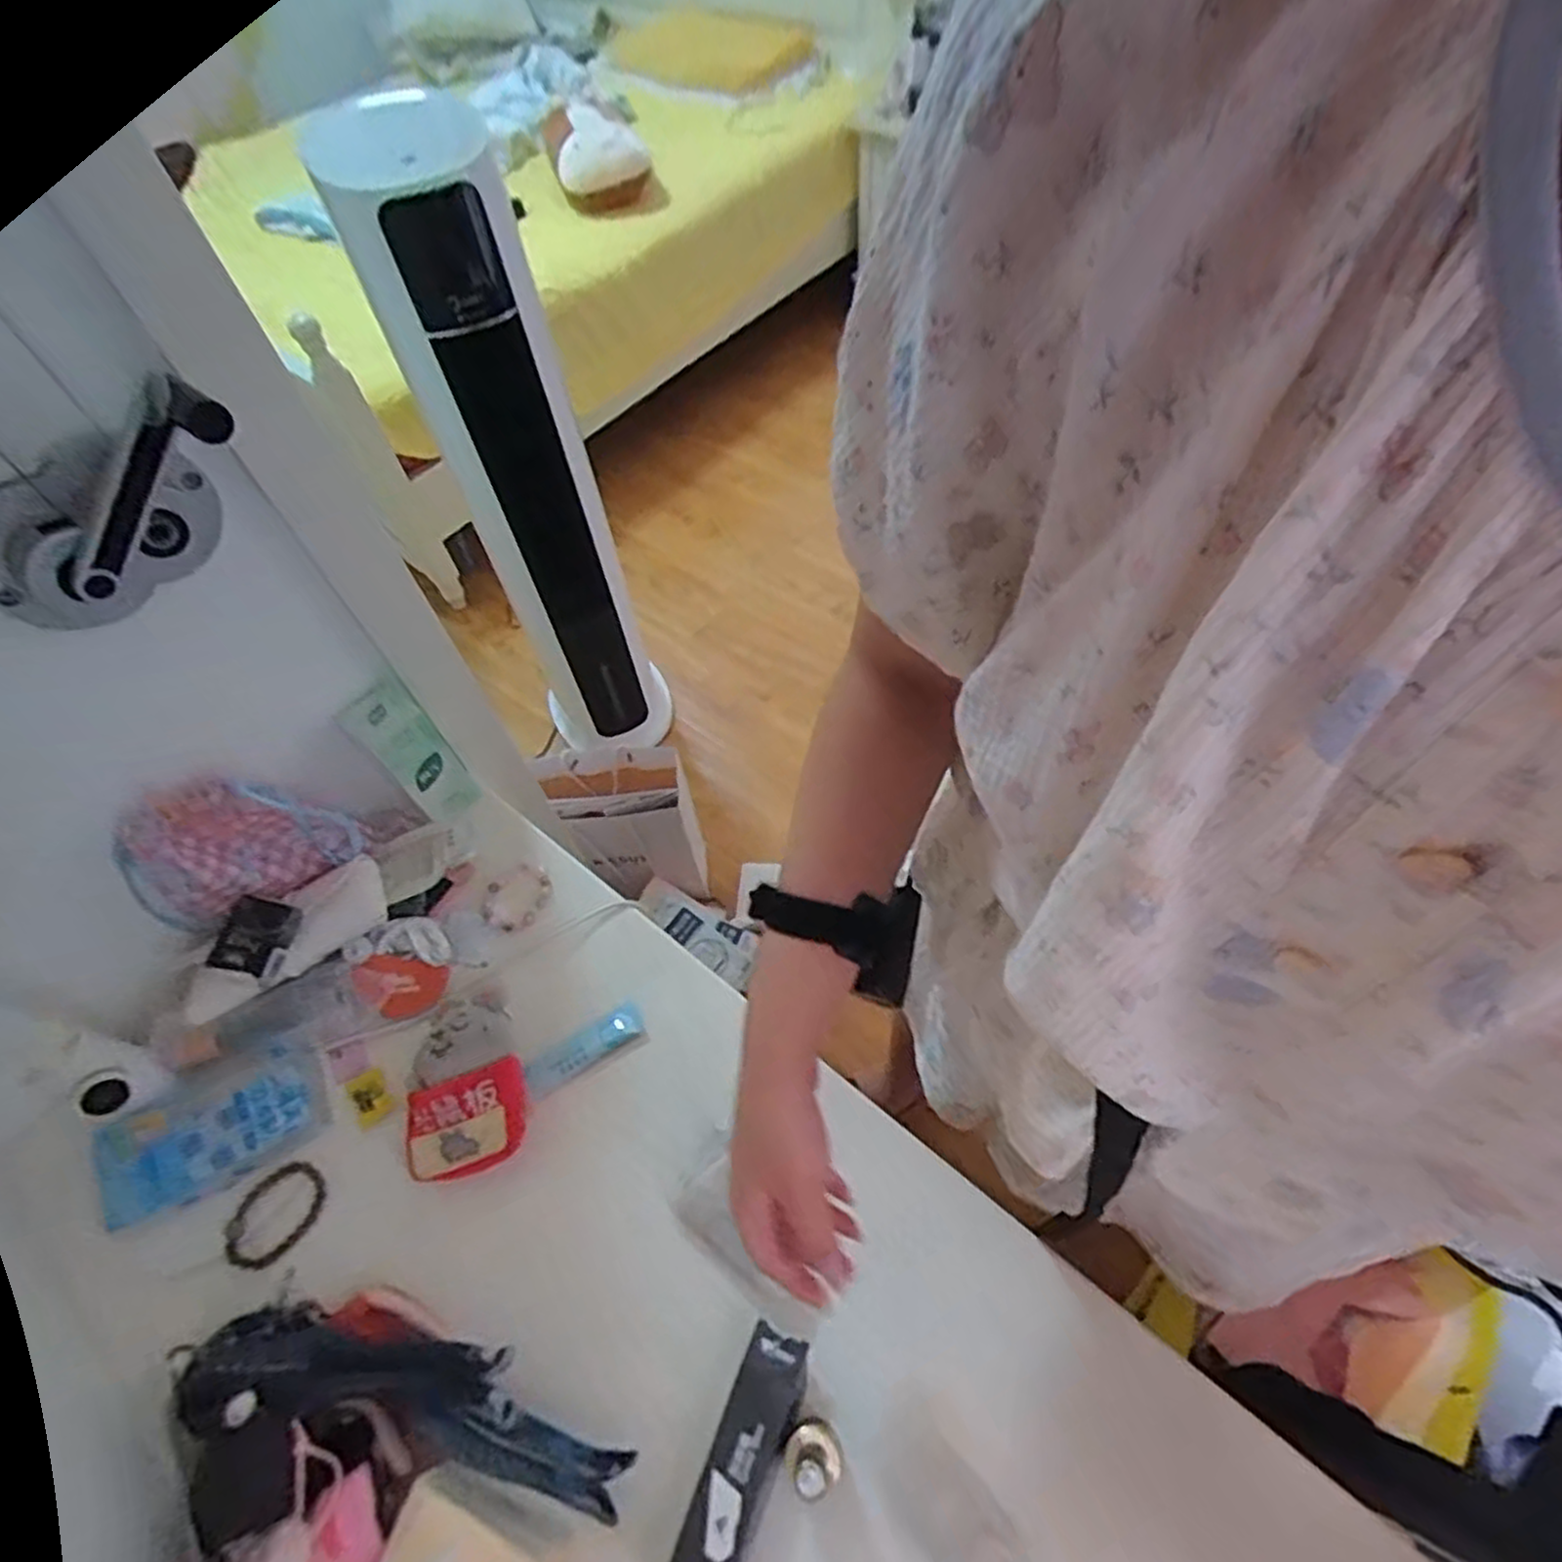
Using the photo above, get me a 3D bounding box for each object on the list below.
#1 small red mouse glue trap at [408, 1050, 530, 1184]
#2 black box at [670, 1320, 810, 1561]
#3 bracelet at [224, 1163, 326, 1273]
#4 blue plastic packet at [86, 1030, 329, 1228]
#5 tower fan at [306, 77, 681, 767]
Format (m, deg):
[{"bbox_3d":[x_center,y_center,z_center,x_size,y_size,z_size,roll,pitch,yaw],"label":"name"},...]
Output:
[{"bbox_3d":[-0.237,0.258,0.583,0.097,0.016,0.071,-22,78,3],"label":"small red mouse glue trap"},{"bbox_3d":[-0.023,0.421,0.482,0.040,0.027,0.137,18,60,16],"label":"black box"},{"bbox_3d":[-0.381,0.325,0.584,0.052,0.010,0.075,37,67,25],"label":"bracelet"},{"bbox_3d":[-0.435,0.269,0.598,0.158,0.032,0.085,-31,60,-15],"label":"blue plastic packet"},{"bbox_3d":[-0.405,-0.402,1.364,0.234,1.185,0.256,-23,58,-10],"label":"tower fan"}]

